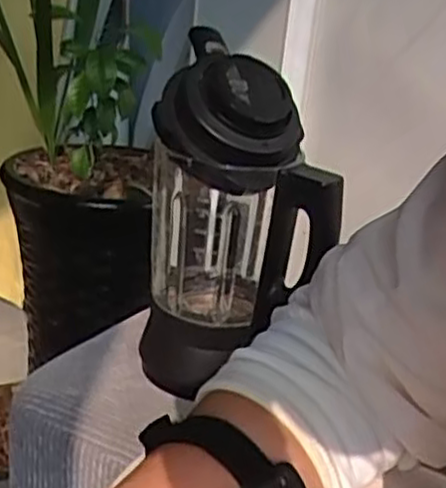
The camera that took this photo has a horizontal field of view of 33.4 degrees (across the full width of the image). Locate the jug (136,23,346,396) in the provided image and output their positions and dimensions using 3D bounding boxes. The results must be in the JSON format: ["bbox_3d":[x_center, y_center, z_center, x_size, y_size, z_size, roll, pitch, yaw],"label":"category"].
[{"bbox_3d":[0.017,-0.018,0.763,0.179,0.331,0.139,6,20,1],"label":"jug"}]

